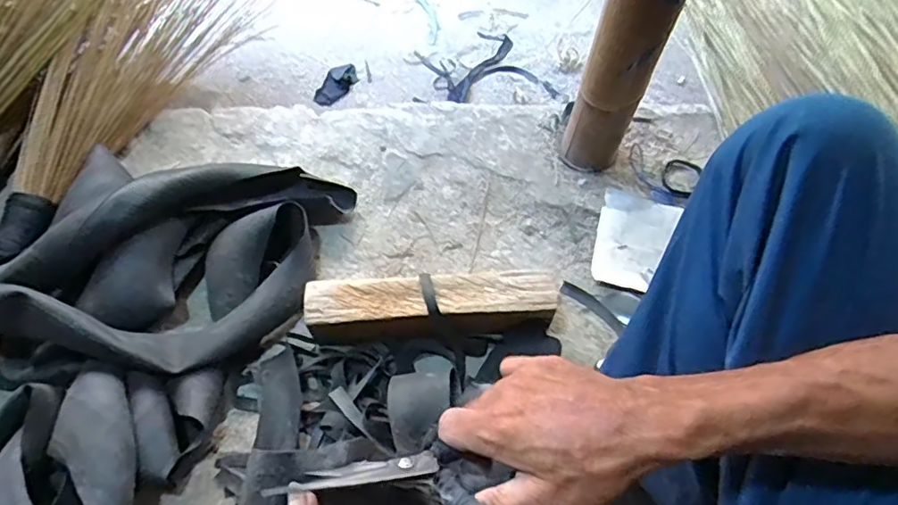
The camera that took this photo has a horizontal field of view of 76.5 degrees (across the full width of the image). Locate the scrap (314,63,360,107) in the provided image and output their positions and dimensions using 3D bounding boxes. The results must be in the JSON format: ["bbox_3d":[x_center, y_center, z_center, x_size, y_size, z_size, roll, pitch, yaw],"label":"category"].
[{"bbox_3d":[-0.266,-0.402,1.368,0.063,0.032,0.140,19,63,12],"label":"scrap"}]

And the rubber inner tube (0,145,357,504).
[{"bbox_3d":[-0.486,0.117,0.681,0.468,0.133,0.757,25,65,15],"label":"rubber inner tube"}]

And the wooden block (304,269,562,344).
[{"bbox_3d":[-0.020,0.069,0.719,0.308,0.063,0.068,-4,61,0],"label":"wooden block"}]

